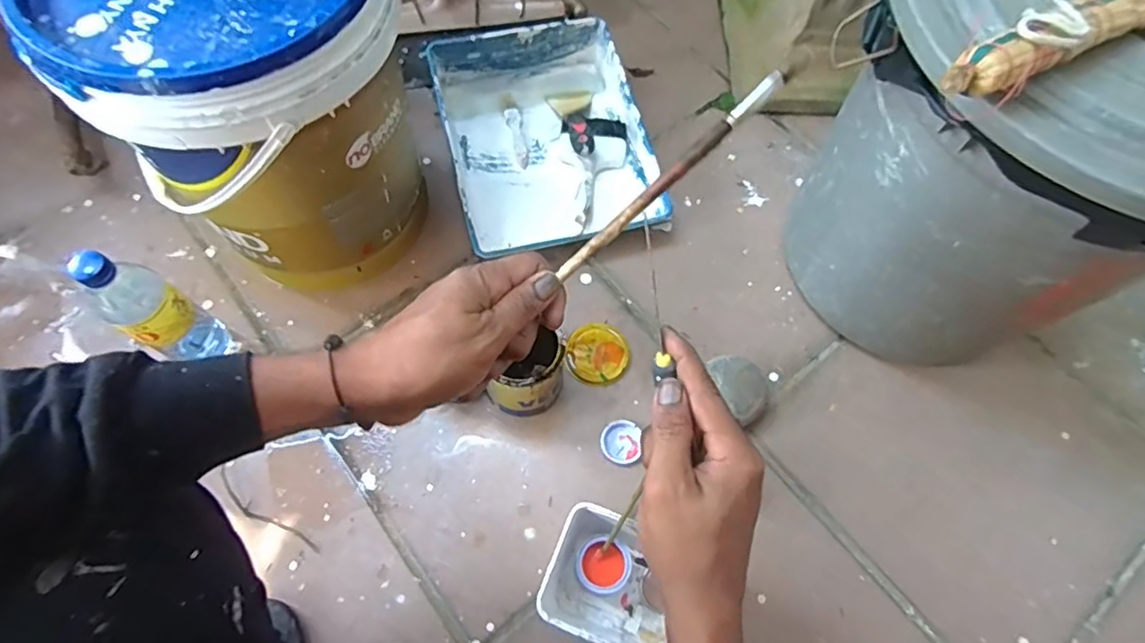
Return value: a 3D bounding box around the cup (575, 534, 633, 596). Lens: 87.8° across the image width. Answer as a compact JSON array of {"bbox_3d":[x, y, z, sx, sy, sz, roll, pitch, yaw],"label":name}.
[{"bbox_3d":[0.032,0.260,0.636,0.054,0.041,0.054,1,67,-2],"label":"cup"}]

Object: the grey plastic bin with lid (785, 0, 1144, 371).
[{"bbox_3d":[0.462,-0.186,0.642,0.368,0.377,0.374,1,66,-3],"label":"grey plastic bin with lid"}]

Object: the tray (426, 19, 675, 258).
[{"bbox_3d":[-0.039,-0.268,0.881,0.279,0.087,0.361,-13,68,-9],"label":"tray"}]

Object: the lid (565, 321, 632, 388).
[{"bbox_3d":[0.033,0.043,0.769,0.082,0.010,0.081,1,67,-2],"label":"lid"}]

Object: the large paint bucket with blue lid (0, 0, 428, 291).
[{"bbox_3d":[-0.327,-0.241,0.653,0.283,0.342,0.295,1,66,-3],"label":"large paint bucket with blue lid"}]

